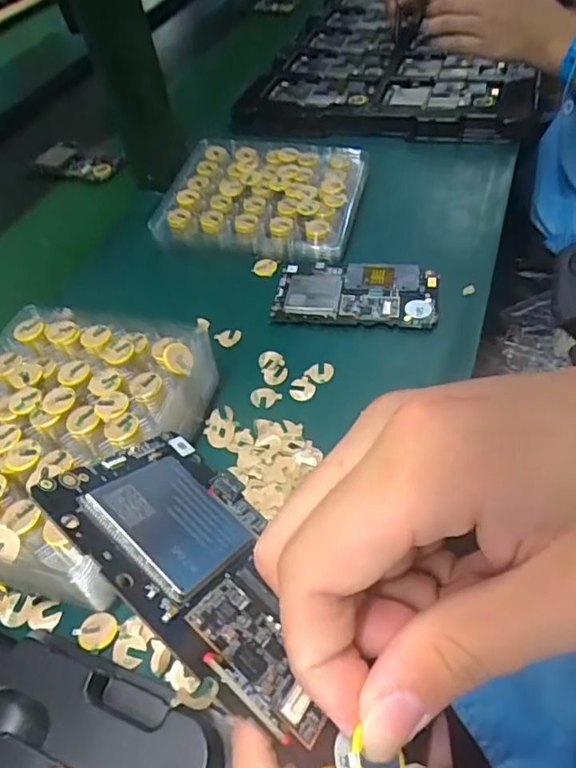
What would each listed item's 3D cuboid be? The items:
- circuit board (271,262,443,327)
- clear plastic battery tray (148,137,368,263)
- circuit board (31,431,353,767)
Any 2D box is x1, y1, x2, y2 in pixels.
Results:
[{"bbox_3d":[0.054,-0.073,0.448,0.126,0.011,0.064,4,50,10],"label":"circuit board"},{"bbox_3d":[-0.020,-0.180,0.528,0.173,0.033,0.149,9,51,14],"label":"clear plastic battery tray"},{"bbox_3d":[-0.014,0.060,0.168,0.118,0.004,0.063,41,24,13],"label":"circuit board"}]

